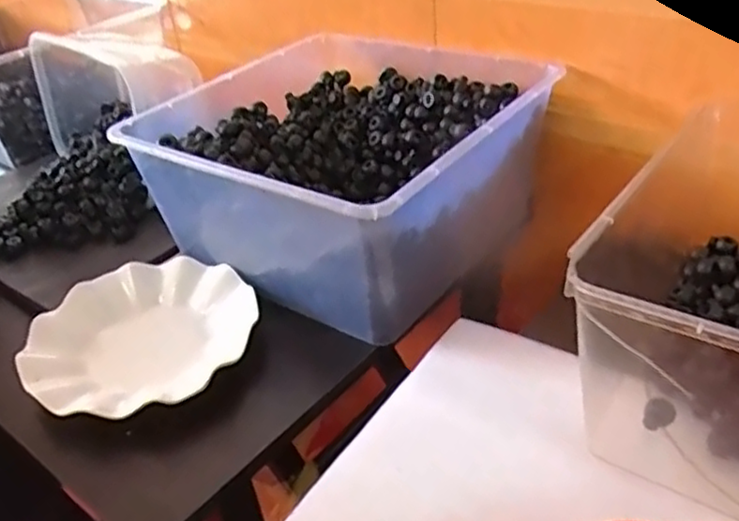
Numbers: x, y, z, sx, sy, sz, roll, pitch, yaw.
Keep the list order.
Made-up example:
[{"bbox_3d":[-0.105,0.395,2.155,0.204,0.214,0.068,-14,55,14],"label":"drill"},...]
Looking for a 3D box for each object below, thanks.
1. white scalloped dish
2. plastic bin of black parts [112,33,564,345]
[{"bbox_3d":[-0.187,0.063,0.567,0.166,0.030,0.172,-4,35,3],"label":"white scalloped dish"},{"bbox_3d":[-0.020,-0.095,0.644,0.295,0.119,0.287,21,44,33],"label":"plastic bin of black parts"}]

